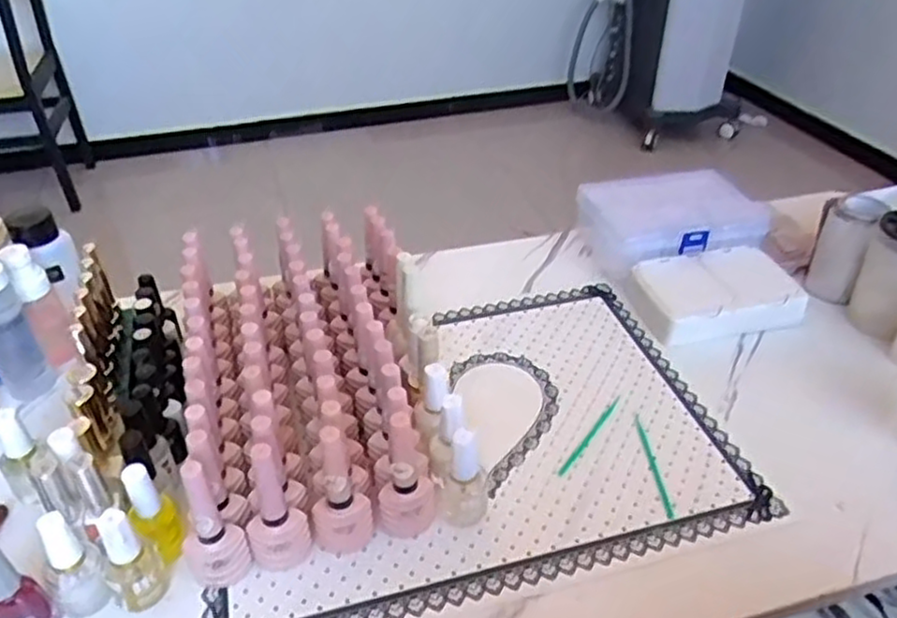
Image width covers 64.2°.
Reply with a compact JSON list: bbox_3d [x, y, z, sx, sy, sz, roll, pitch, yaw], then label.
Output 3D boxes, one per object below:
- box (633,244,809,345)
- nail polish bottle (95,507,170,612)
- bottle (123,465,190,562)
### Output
[{"bbox_3d":[0.260,-0.017,0.674,0.140,0.031,0.095,-5,40,-6],"label":"box"},{"bbox_3d":[-0.186,0.146,0.420,0.028,0.070,0.023,-23,45,-26],"label":"nail polish bottle"},{"bbox_3d":[-0.180,0.126,0.440,0.026,0.067,0.025,0,39,0],"label":"bottle"}]

